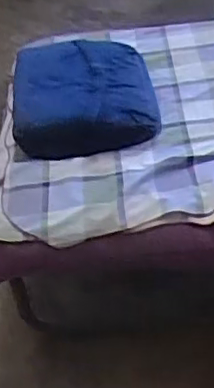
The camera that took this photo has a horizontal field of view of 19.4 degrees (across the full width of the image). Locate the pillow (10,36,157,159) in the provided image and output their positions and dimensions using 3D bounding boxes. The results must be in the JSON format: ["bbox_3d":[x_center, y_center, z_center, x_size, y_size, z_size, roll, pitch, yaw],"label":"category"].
[{"bbox_3d":[-0.054,-0.251,1.490,0.332,0.099,0.395,-8,43,-2],"label":"pillow"}]

